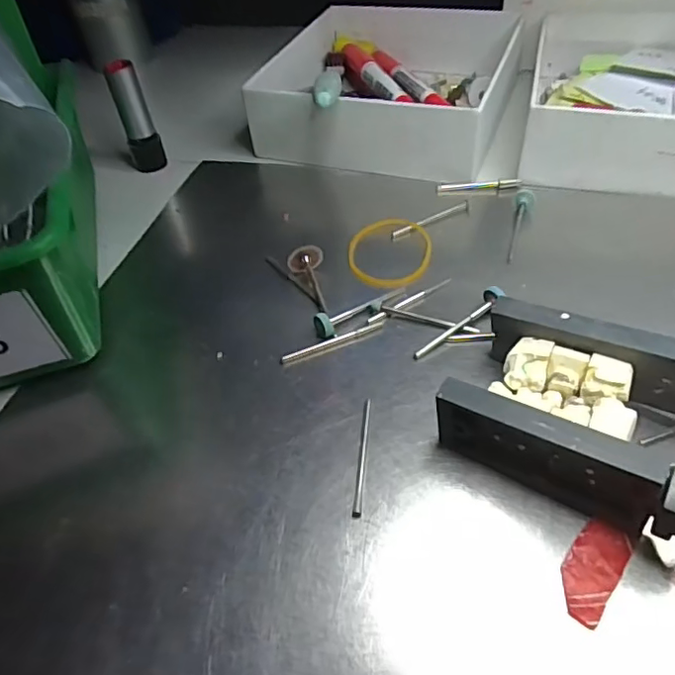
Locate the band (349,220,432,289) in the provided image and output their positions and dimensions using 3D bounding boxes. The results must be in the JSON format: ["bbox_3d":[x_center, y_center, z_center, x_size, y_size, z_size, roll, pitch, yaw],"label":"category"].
[{"bbox_3d":[0.024,-0.040,0.255,0.038,0.005,0.046,2,48,8],"label":"band"}]

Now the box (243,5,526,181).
[{"bbox_3d":[0.033,-0.154,0.337,0.138,0.044,0.141,10,49,15],"label":"box"}]

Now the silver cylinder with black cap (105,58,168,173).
[{"bbox_3d":[-0.114,-0.124,0.315,0.018,0.057,0.014,-20,48,-12],"label":"silver cylinder with black cap"}]

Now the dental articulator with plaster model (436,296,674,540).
[{"bbox_3d":[0.083,0.023,0.165,0.092,0.043,0.056,27,55,27],"label":"dental articulator with plaster model"}]

